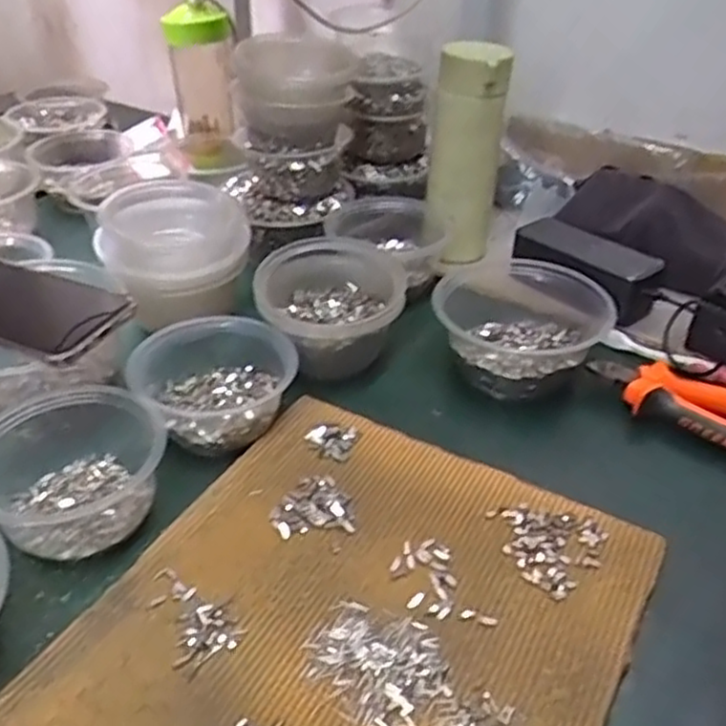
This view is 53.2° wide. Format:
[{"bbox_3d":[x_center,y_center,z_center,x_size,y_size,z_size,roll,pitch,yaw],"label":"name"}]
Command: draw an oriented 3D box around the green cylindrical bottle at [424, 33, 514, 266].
[{"bbox_3d":[0.095,-0.192,0.684,0.066,0.194,0.051,8,37,8],"label":"green cylindrical bottle"}]

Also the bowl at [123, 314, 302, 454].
[{"bbox_3d":[-0.108,0.011,0.529,0.115,0.050,0.103,-11,39,-17],"label":"bowl"}]

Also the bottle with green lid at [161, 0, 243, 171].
[{"bbox_3d":[-0.188,-0.335,0.853,0.076,0.195,0.065,-10,38,-16],"label":"bottle with green lid"}]

